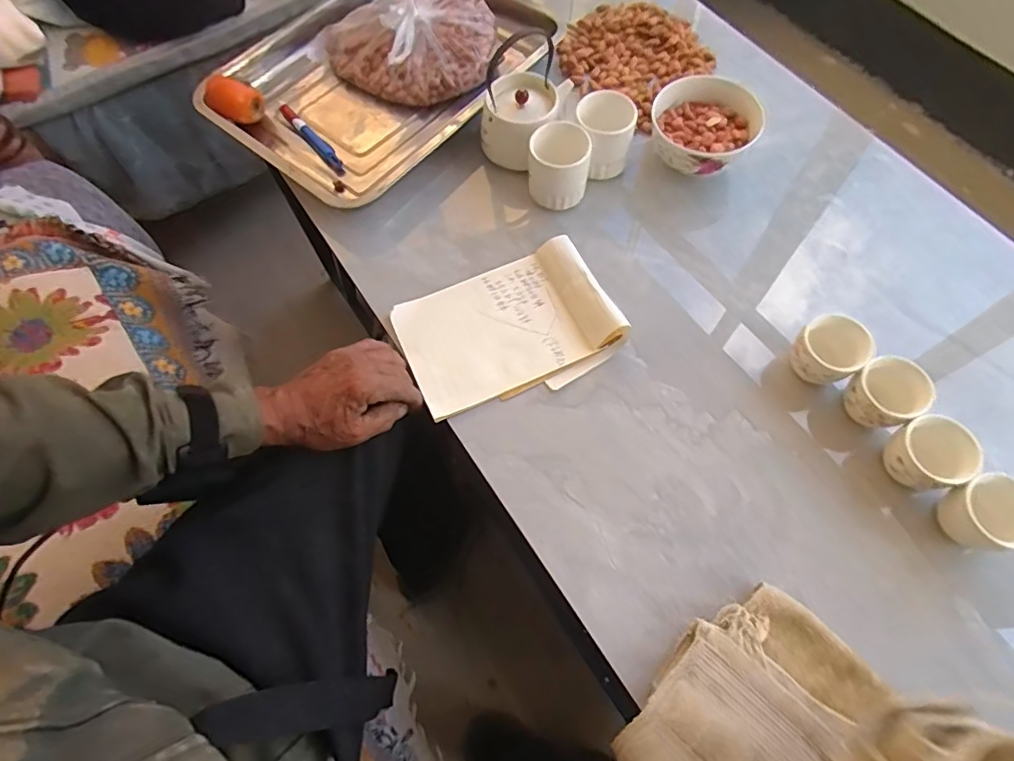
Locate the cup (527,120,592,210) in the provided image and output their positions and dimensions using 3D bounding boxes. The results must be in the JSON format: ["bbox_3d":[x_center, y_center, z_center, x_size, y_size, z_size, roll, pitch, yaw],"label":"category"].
[{"bbox_3d":[0.055,-0.225,0.574,0.060,0.054,0.060,0,67,1],"label":"cup"}]

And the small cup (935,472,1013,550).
[{"bbox_3d":[0.382,0.110,0.443,0.057,0.056,0.054,0,67,1],"label":"small cup"}]

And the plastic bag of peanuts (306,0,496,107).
[{"bbox_3d":[-0.120,-0.414,0.660,0.217,0.073,0.151,-16,68,-6],"label":"plastic bag of peanuts"}]

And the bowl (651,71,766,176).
[{"bbox_3d":[0.214,-0.274,0.605,0.108,0.050,0.118,0,67,1],"label":"bowl"}]

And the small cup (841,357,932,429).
[{"bbox_3d":[0.330,0.016,0.488,0.061,0.054,0.056,-35,71,-13],"label":"small cup"}]

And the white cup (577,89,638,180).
[{"bbox_3d":[0.105,-0.264,0.598,0.056,0.071,0.059,0,67,1],"label":"white cup"}]

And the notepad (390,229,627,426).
[{"bbox_3d":[-0.001,-0.053,0.534,0.197,0.022,0.140,-24,69,-9],"label":"notepad"}]

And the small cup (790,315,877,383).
[{"bbox_3d":[0.288,-0.023,0.501,0.055,0.059,0.051,0,67,1],"label":"small cup"}]

